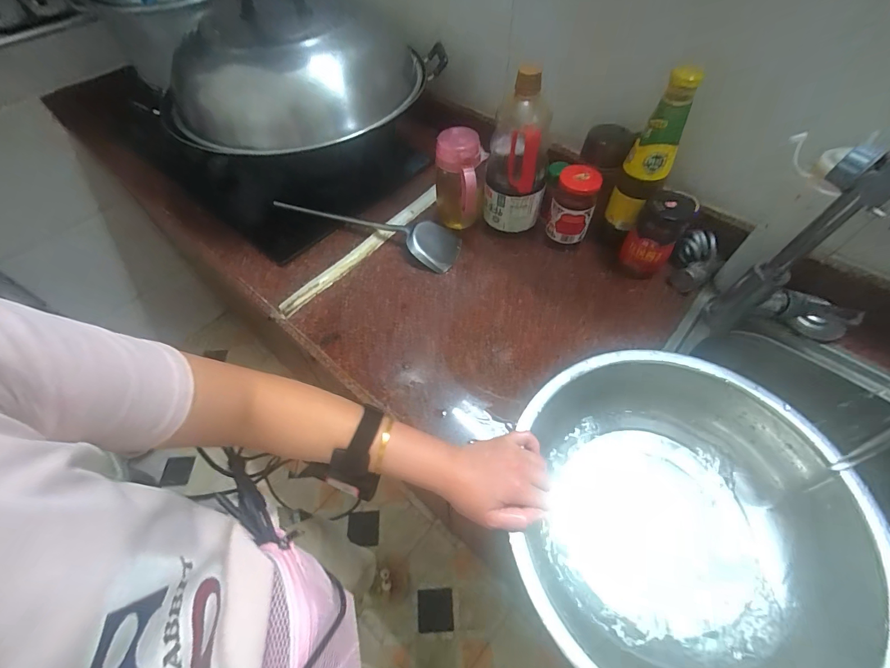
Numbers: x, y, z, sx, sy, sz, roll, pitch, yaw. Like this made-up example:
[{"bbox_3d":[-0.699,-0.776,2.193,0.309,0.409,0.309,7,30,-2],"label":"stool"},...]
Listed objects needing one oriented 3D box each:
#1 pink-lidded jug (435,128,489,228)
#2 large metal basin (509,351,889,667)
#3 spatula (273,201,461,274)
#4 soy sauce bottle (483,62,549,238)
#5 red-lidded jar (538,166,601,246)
[{"bbox_3d":[0.025,-0.260,0.659,0.083,0.158,0.087,1,57,2],"label":"pink-lidded jug"},{"bbox_3d":[0.230,0.189,0.403,0.305,0.096,0.333,-1,57,1],"label":"large metal basin"},{"bbox_3d":[-0.148,-0.214,0.710,0.378,0.039,0.095,22,60,15],"label":"spatula"},{"bbox_3d":[0.119,-0.283,0.621,0.103,0.242,0.102,9,57,7],"label":"soy sauce bottle"},{"bbox_3d":[0.211,-0.211,0.645,0.073,0.124,0.069,-5,57,-2],"label":"red-lidded jar"}]

